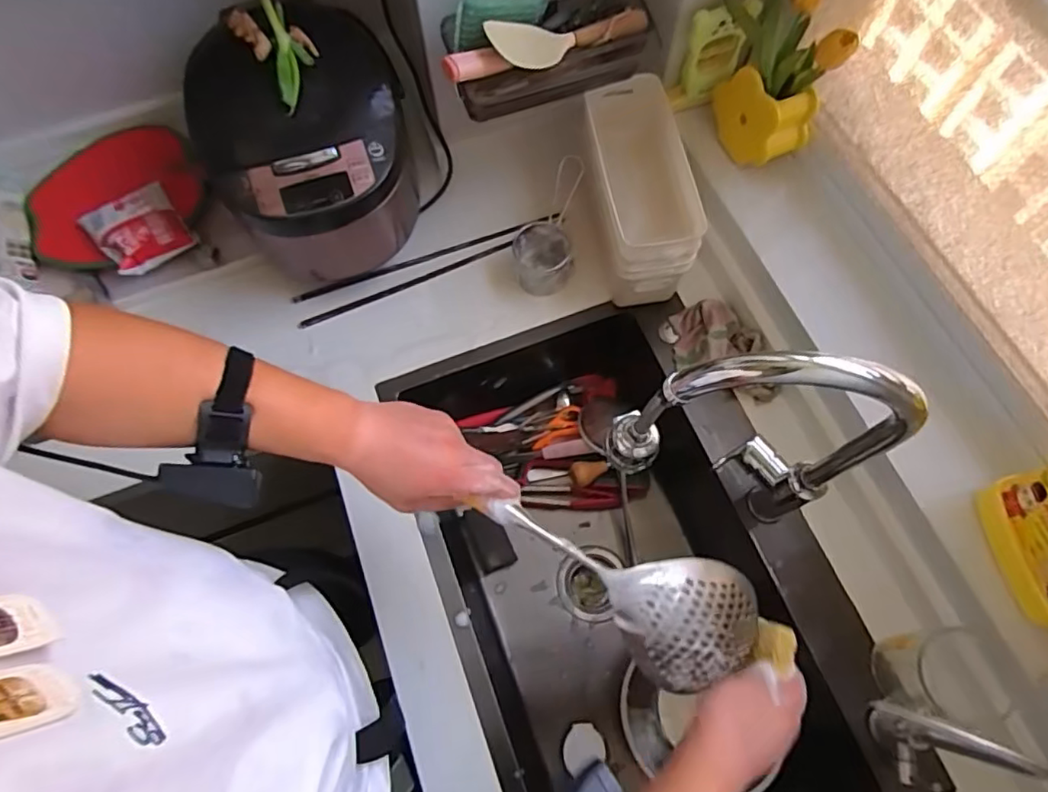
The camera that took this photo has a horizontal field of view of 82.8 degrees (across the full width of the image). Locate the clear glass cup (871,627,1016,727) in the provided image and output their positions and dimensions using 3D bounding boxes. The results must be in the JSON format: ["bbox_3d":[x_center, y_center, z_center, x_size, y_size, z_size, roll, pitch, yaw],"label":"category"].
[{"bbox_3d":[0.434,0.291,0.619,0.086,0.113,0.083,0,68,1],"label":"clear glass cup"}]

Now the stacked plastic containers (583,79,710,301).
[{"bbox_3d":[0.159,-0.269,0.824,0.126,0.171,0.264,-3,68,-1],"label":"stacked plastic containers"}]

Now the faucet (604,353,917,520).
[{"bbox_3d":[0.200,0.041,0.574,0.222,0.389,0.059,6,68,3],"label":"faucet"}]

